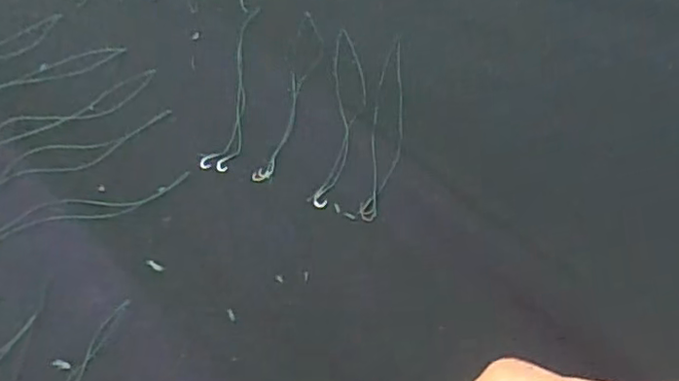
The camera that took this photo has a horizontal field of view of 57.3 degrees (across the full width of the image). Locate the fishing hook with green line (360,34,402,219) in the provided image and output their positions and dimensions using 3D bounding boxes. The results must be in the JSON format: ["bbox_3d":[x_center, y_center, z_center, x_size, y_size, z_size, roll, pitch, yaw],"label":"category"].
[{"bbox_3d":[0.030,-0.045,0.366,0.019,0.007,0.145,4,54,7],"label":"fishing hook with green line"}]

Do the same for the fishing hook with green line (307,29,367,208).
[{"bbox_3d":[0.003,-0.052,0.372,0.025,0.007,0.143,3,53,7],"label":"fishing hook with green line"}]

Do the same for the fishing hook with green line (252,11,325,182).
[{"bbox_3d":[-0.027,-0.066,0.387,0.023,0.005,0.147,5,54,8],"label":"fishing hook with green line"}]

